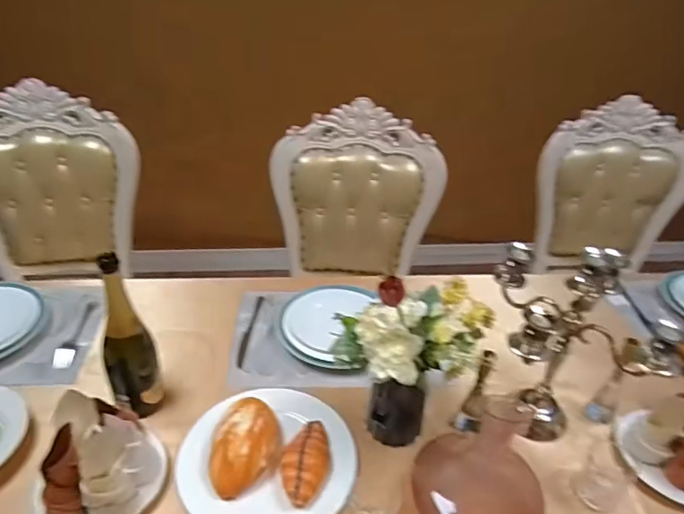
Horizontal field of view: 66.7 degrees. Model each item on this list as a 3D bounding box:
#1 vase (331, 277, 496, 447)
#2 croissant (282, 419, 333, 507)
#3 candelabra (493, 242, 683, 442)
[{"bbox_3d":[0.108,0.159,0.839,0.220,0.342,0.201,13,34,13],"label":"vase"},{"bbox_3d":[-0.057,0.324,0.835,0.082,0.044,0.142,2,33,-4],"label":"croissant"},{"bbox_3d":[0.377,0.157,0.889,0.241,0.364,0.215,7,33,3],"label":"candelabra"}]

